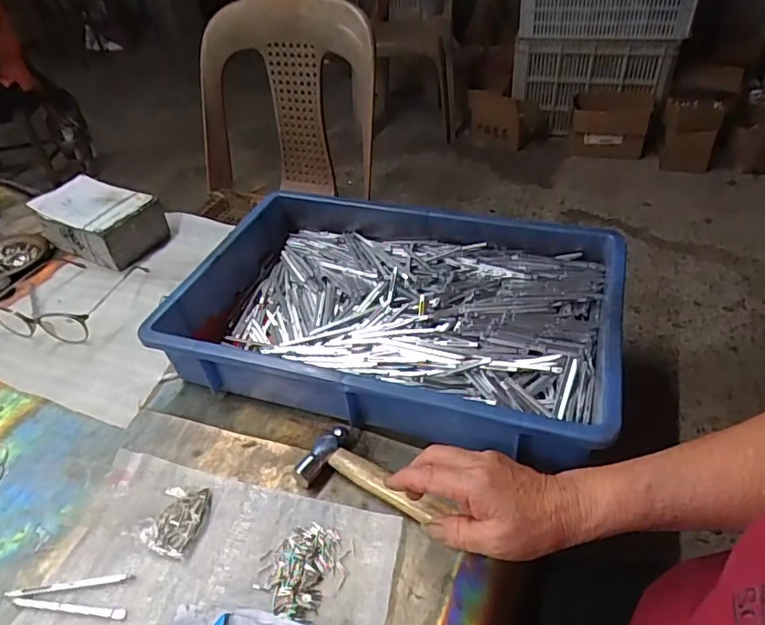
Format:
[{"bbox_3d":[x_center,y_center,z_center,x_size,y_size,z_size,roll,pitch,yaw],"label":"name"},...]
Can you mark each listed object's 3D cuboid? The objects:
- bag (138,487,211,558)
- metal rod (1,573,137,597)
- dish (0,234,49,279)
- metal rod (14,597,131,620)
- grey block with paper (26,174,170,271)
[{"bbox_3d":[-0.169,0.166,0.446,0.040,0.021,0.058,9,43,16],"label":"bag"},{"bbox_3d":[-0.237,0.207,0.412,0.095,0.004,0.007,-7,41,-2],"label":"metal rod"},{"bbox_3d":[-0.535,-0.073,0.757,0.109,0.016,0.115,-3,41,2],"label":"dish"},{"bbox_3d":[-0.231,0.217,0.400,0.089,0.004,0.007,2,41,8],"label":"metal rod"},{"bbox_3d":[-0.395,-0.133,0.767,0.146,0.070,0.105,18,46,25],"label":"grey block with paper"}]

